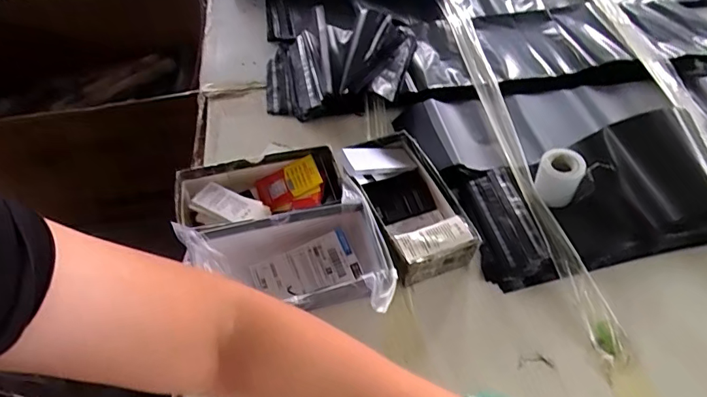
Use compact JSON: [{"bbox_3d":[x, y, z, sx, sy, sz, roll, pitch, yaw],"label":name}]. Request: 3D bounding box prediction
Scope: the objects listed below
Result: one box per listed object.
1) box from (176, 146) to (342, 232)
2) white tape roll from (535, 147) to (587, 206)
[{"bbox_3d":[-0.130,0.000,0.654,0.222,0.056,0.116,-13,53,-10],"label":"box"},{"bbox_3d":[0.281,-0.028,0.644,0.058,0.067,0.046,27,56,20],"label":"white tape roll"}]

